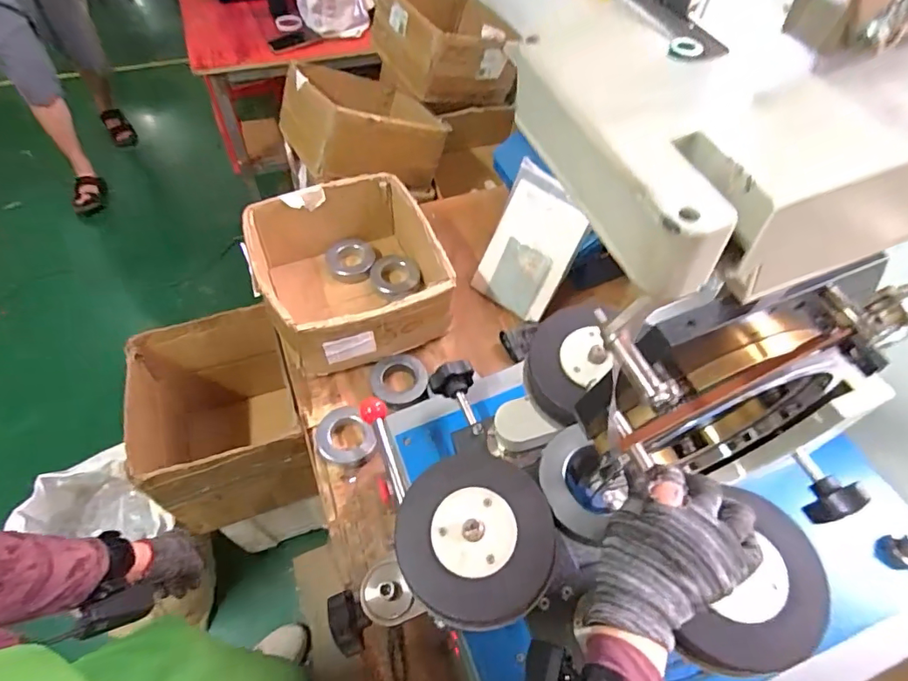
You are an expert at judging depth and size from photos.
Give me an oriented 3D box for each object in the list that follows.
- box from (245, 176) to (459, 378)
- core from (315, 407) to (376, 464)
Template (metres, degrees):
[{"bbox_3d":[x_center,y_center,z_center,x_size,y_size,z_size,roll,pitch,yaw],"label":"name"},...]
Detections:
[{"bbox_3d":[-0.207,-0.127,1.011,0.344,0.189,0.344,-26,63,-20],"label":"box"},{"bbox_3d":[-0.188,0.168,0.888,0.106,0.042,0.099,38,62,18],"label":"core"}]

